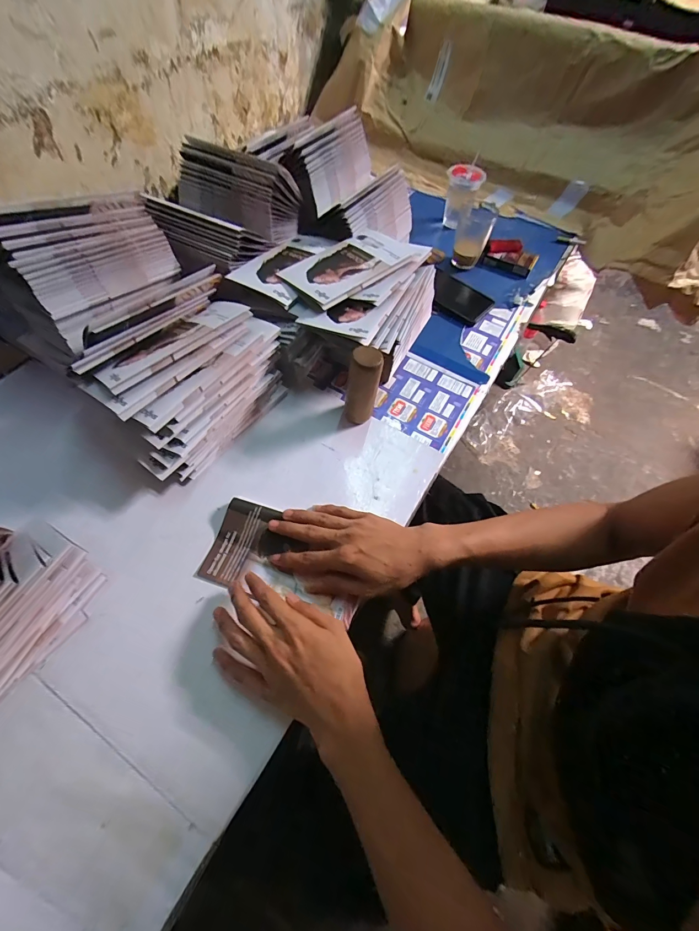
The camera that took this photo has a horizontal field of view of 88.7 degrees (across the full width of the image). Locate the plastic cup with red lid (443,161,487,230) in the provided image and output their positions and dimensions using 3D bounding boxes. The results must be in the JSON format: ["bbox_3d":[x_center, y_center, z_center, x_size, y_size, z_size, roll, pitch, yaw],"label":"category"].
[{"bbox_3d":[0.219,-0.532,0.704,0.067,0.089,0.060,9,61,2],"label":"plastic cup with red lid"}]

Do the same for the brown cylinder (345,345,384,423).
[{"bbox_3d":[0.018,-0.101,0.465,0.037,0.105,0.044,12,61,3],"label":"brown cylinder"}]

